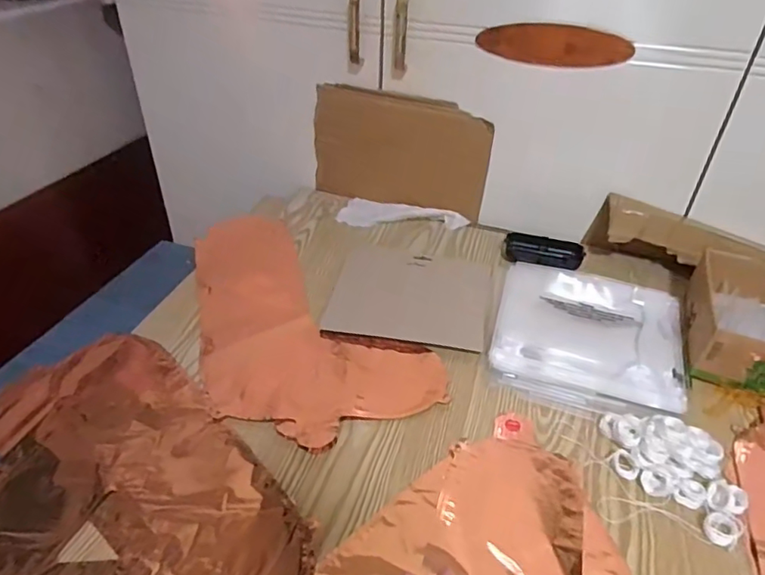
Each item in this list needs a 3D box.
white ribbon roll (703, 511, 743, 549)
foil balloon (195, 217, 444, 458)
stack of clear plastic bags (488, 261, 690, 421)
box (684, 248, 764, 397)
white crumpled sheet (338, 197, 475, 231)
[{"bbox_3d":[0.287,0.204,0.449,0.029,0.009,0.026,-25,45,-31],"label":"white ribbon roll"},{"bbox_3d":[-0.129,0.021,0.664,0.221,0.018,0.436,-18,42,-24],"label":"foil balloon"},{"bbox_3d":[0.250,0.054,0.646,0.213,0.015,0.248,13,39,14],"label":"stack of clear plastic bags"},{"bbox_3d":[0.441,0.039,0.631,0.128,0.064,0.201,17,40,18],"label":"box"},{"bbox_3d":[0.030,-0.106,0.819,0.190,0.016,0.069,11,38,11],"label":"white crumpled sheet"}]

